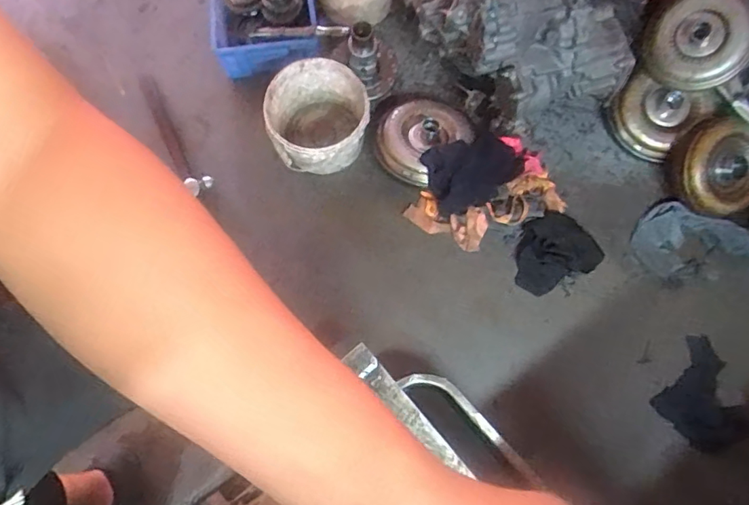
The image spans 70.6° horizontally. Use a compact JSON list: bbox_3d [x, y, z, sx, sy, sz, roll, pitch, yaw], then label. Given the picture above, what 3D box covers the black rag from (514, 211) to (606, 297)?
[{"bbox_3d":[0.421,-0.004,1.252,0.208,0.035,0.165,-25,78,-5],"label":"black rag"}]

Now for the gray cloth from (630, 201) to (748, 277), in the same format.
[{"bbox_3d":[0.759,-0.043,1.269,0.263,0.059,0.165,-14,78,-3],"label":"gray cloth"}]

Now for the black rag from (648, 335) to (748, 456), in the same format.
[{"bbox_3d":[0.755,0.331,1.205,0.201,0.035,0.222,-41,80,-8],"label":"black rag"}]

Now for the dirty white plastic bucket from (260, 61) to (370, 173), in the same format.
[{"bbox_3d":[-0.133,-0.318,1.269,0.225,0.153,0.237,0,77,0],"label":"dirty white plastic bucket"}]

